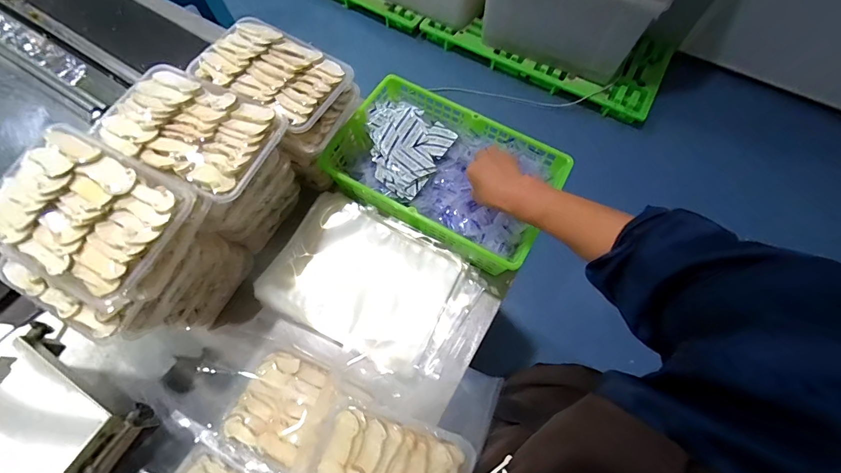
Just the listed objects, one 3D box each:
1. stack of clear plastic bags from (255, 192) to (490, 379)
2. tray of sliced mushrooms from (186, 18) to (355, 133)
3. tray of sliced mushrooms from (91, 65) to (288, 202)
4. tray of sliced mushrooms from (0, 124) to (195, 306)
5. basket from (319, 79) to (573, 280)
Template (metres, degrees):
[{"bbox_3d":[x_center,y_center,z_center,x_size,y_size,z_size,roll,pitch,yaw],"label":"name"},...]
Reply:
[{"bbox_3d":[-0.071,0.071,0.563,0.301,0.038,0.204,26,67,10],"label":"stack of clear plastic bags"},{"bbox_3d":[-0.200,-0.223,0.494,0.172,0.039,0.129,26,68,10],"label":"tray of sliced mushrooms"},{"bbox_3d":[-0.267,-0.126,0.425,0.175,0.033,0.126,23,67,9],"label":"tray of sliced mushrooms"},{"bbox_3d":[-0.340,-0.028,0.365,0.174,0.037,0.135,26,67,10],"label":"tray of sliced mushrooms"},{"bbox_3d":[0.033,-0.103,0.586,0.347,0.081,0.213,28,68,11],"label":"basket"}]

